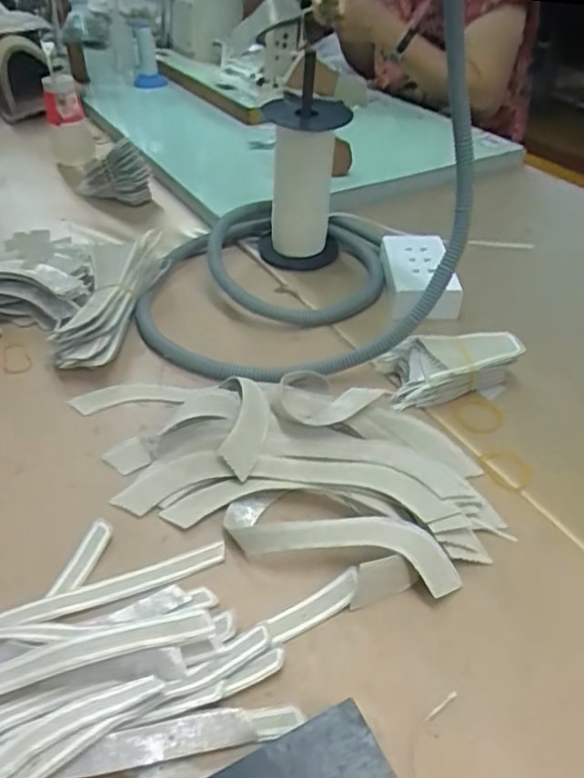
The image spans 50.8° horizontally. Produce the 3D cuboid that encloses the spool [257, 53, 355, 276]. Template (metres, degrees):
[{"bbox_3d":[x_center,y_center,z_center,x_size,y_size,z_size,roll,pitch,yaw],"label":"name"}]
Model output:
[{"bbox_3d":[0.006,-0.260,0.707,0.091,0.205,0.090,-13,42,-13],"label":"spool"}]

